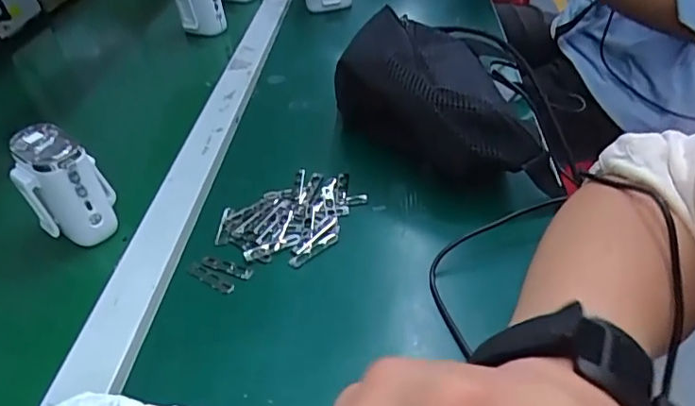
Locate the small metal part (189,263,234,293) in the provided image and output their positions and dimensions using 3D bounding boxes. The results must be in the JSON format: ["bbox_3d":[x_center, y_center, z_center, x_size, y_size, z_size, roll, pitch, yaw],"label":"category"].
[{"bbox_3d":[-0.100,0.054,0.390,0.043,0.004,0.009,21,47,30],"label":"small metal part"}]

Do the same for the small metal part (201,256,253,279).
[{"bbox_3d":[-0.089,0.046,0.396,0.044,0.004,0.009,13,43,22],"label":"small metal part"}]

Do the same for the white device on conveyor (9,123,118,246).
[{"bbox_3d":[-0.223,-0.013,0.426,0.056,0.082,0.060,-29,44,-25],"label":"white device on conveyor"}]

